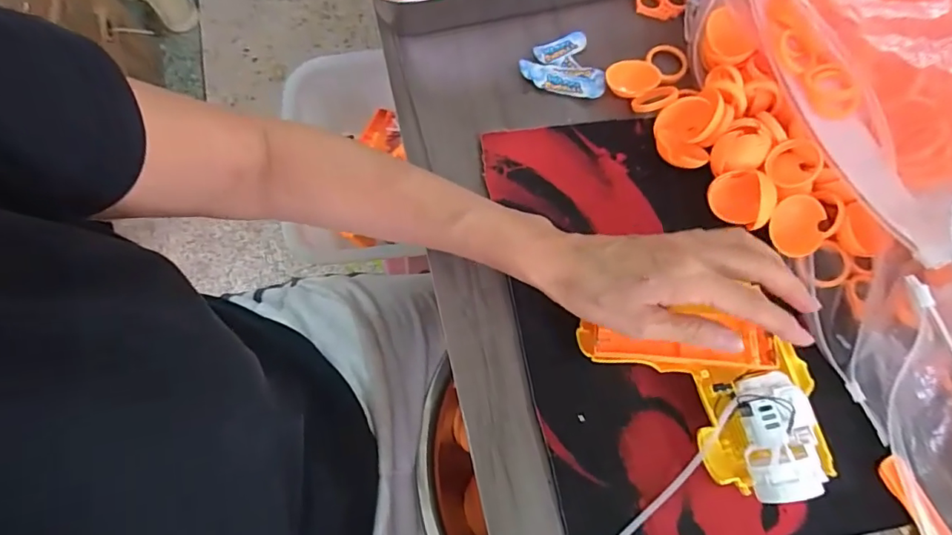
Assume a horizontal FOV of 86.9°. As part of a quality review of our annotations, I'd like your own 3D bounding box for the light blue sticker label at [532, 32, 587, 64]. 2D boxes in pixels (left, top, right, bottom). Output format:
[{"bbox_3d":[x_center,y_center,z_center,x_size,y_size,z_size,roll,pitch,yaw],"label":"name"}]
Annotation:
[{"bbox_3d":[0.073,-0.188,0.433,0.049,0.004,0.018,-20,90,-10],"label":"light blue sticker label"}]

